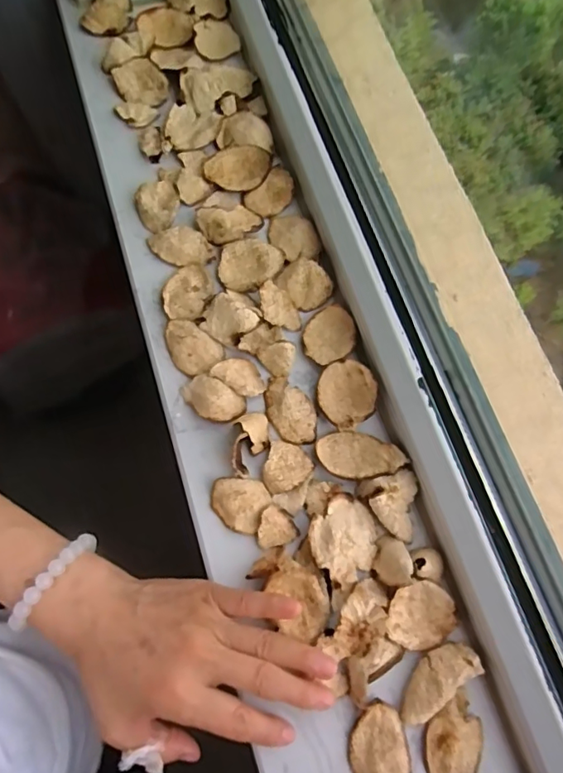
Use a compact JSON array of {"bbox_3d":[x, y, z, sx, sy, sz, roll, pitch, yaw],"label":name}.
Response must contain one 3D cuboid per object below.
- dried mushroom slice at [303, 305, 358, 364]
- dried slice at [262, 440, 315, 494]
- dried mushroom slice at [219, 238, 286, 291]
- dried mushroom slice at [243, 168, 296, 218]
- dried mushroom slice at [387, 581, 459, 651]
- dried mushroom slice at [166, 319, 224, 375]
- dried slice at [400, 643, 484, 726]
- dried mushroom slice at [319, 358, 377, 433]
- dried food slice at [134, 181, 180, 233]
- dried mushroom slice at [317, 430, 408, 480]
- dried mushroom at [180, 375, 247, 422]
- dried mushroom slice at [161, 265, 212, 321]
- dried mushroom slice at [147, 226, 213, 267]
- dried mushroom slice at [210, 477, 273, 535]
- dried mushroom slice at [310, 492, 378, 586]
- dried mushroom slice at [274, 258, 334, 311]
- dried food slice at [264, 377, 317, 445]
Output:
[{"bbox_3d":[0.038,-0.039,0.400,0.037,0.009,0.048,21,73,6],"label":"dried mushroom slice"},{"bbox_3d":[0.005,0.058,0.363,0.032,0.004,0.035,15,72,4],"label":"dried slice"},{"bbox_3d":[-0.025,-0.098,0.416,0.051,0.009,0.041,-8,72,-3],"label":"dried mushroom slice"},{"bbox_3d":[-0.008,-0.166,0.443,0.030,0.007,0.050,42,76,12],"label":"dried mushroom slice"},{"bbox_3d":[0.091,0.149,0.336,0.046,0.013,0.038,-13,73,-5],"label":"dried mushroom slice"},{"bbox_3d":[-0.069,-0.029,0.390,0.048,0.006,0.033,35,75,10],"label":"dried mushroom slice"},{"bbox_3d":[0.096,0.183,0.320,0.058,0.008,0.025,-38,76,-12],"label":"dried slice"},{"bbox_3d":[0.049,0.005,0.381,0.043,0.015,0.046,-27,74,-9],"label":"dried mushroom slice"},{"bbox_3d":[-0.102,-0.149,0.427,0.035,0.011,0.045,-16,73,-6],"label":"dried food slice"},{"bbox_3d":[0.056,0.049,0.369,0.061,0.013,0.034,5,72,1],"label":"dried mushroom slice"},{"bbox_3d":[-0.051,0.009,0.377,0.046,0.012,0.028,32,74,9],"label":"dried mushroom"},{"bbox_3d":[-0.074,-0.074,0.407,0.037,0.004,0.046,-3,72,-2],"label":"dried mushroom slice"},{"bbox_3d":[-0.082,-0.113,0.418,0.049,0.009,0.033,-10,72,-4],"label":"dried mushroom slice"},{"bbox_3d":[-0.028,0.082,0.355,0.040,0.008,0.036,2,72,0],"label":"dried mushroom slice"},{"bbox_3d":[0.043,0.101,0.345,0.049,0.009,0.046,-43,78,-13],"label":"dried mushroom slice"},{"bbox_3d":[0.019,-0.082,0.411,0.034,0.009,0.040,-44,97,8],"label":"dried mushroom slice"},{"bbox_3d":[0.007,0.017,0.380,0.033,0.009,0.053,-15,73,-5],"label":"dried food slice"}]

